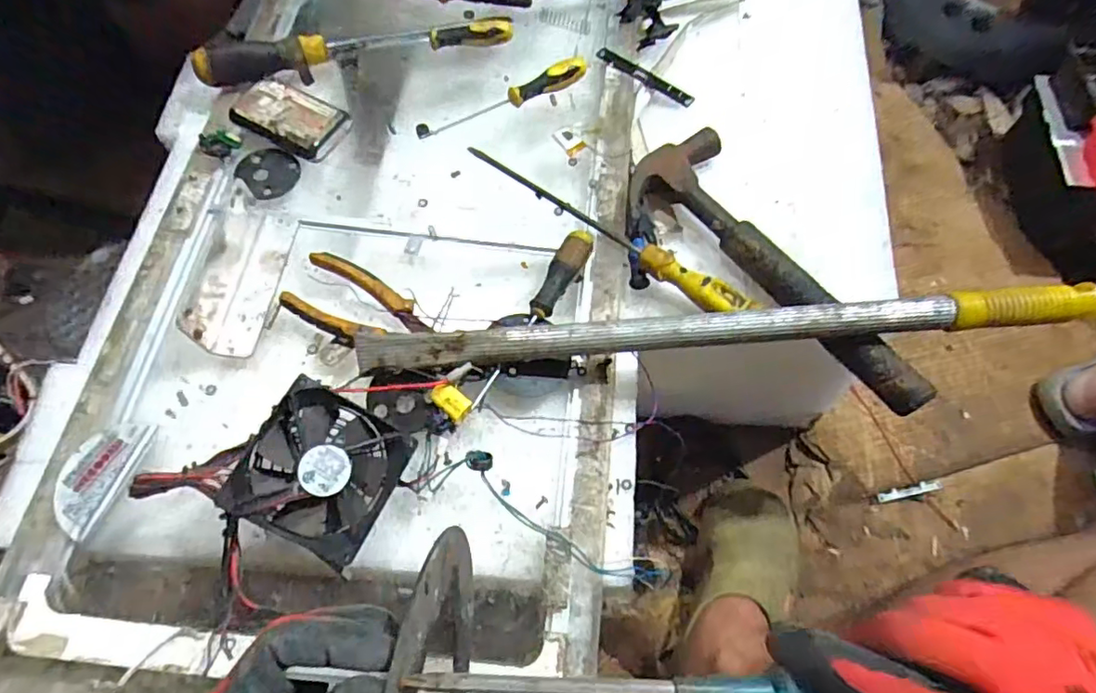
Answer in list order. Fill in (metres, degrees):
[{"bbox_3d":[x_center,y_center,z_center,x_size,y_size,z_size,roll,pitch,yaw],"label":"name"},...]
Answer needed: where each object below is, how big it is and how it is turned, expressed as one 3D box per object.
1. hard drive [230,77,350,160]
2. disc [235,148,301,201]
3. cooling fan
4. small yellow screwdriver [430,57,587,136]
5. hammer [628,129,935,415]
[{"bbox_3d":[-0.240,-0.212,0.540,0.095,0.024,0.055,25,69,9],"label":"hard drive"},{"bbox_3d":[-0.254,-0.159,0.530,0.049,0.008,0.055,-41,74,-17],"label":"disc"},{"bbox_3d":[-0.148,0.083,0.387,0.097,0.023,0.093,37,68,-18],"label":"cooling fan"},{"bbox_3d":[-0.035,-0.244,0.566,0.168,0.018,0.020,-27,70,-12],"label":"small yellow screwdriver"},{"bbox_3d":[0.197,-0.071,0.488,0.112,0.043,0.303,-37,73,-15],"label":"hammer"}]

